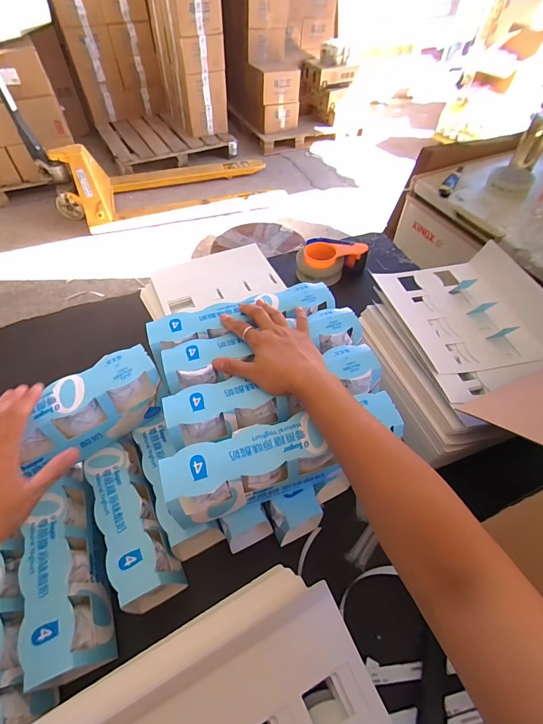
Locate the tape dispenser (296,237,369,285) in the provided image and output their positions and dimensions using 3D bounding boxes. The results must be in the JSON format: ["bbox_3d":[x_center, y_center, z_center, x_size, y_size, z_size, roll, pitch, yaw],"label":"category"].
[{"bbox_3d":[0.141,-0.249,0.852,0.170,0.071,0.096,-15,55,-13],"label":"tape dispenser"}]

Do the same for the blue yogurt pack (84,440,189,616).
[{"bbox_3d":[-0.181,0.217,0.468,0.065,0.097,0.211,-23,57,-18],"label":"blue yogurt pack"}]

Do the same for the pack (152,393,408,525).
[{"bbox_3d":[0.014,0.119,0.426,0.268,0.106,0.065,-15,55,-12],"label":"pack"}]

